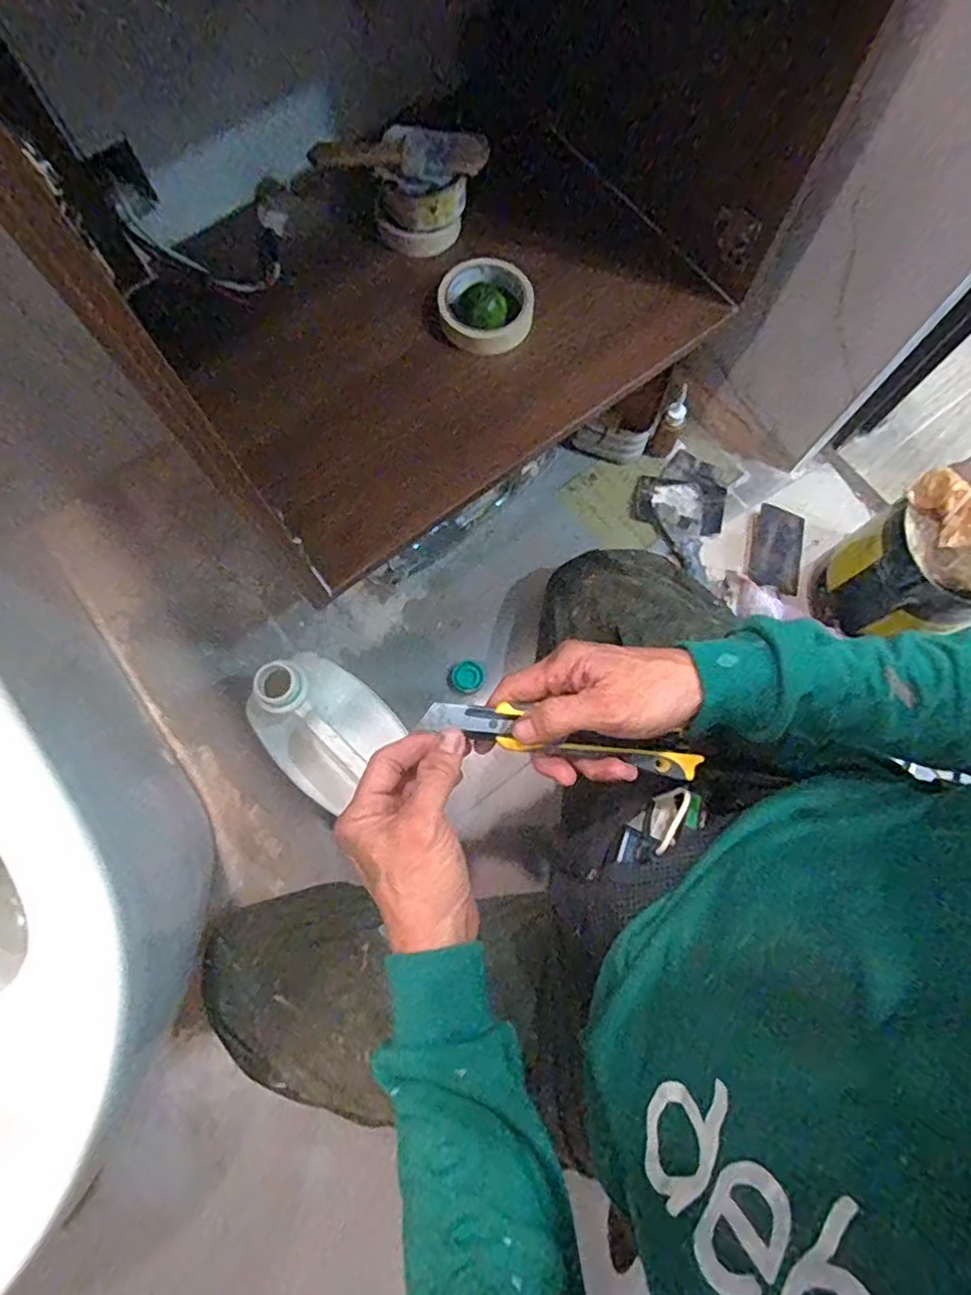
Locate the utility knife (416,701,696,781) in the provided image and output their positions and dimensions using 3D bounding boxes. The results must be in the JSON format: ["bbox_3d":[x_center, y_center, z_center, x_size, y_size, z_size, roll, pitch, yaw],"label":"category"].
[{"bbox_3d":[0.053,0.060,0.407,0.188,0.011,0.024,14,74,-14],"label":"utility knife"}]

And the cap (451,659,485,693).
[{"bbox_3d":[-0.023,0.037,0.814,0.042,0.007,0.040,0,76,-1],"label":"cap"}]

